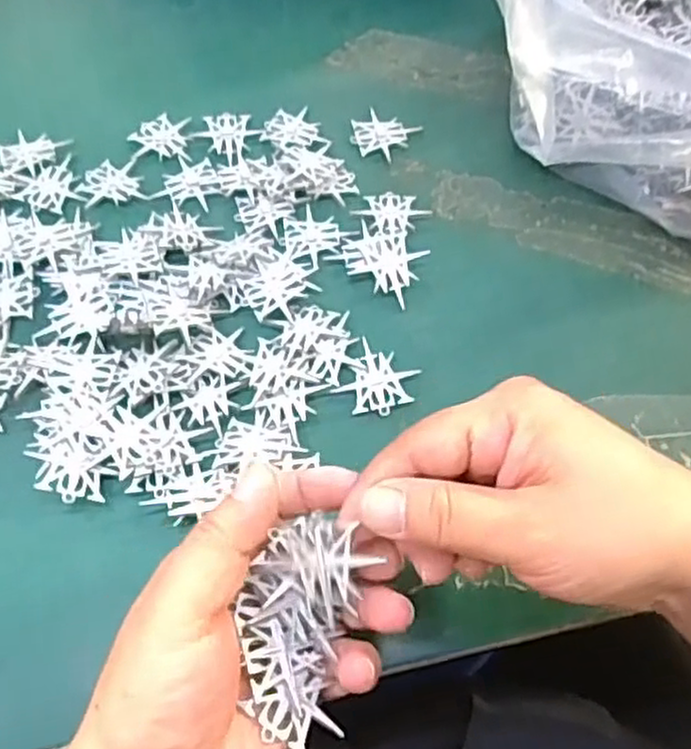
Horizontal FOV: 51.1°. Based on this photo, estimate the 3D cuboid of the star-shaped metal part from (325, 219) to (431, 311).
[{"bbox_3d":[0.019,-0.060,0.371,0.045,0.008,0.034,36,67,15],"label":"star-shaped metal part"}]

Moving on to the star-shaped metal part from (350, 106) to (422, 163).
[{"bbox_3d":[0.020,-0.138,0.416,0.035,0.004,0.032,26,64,11],"label":"star-shaped metal part"}]

